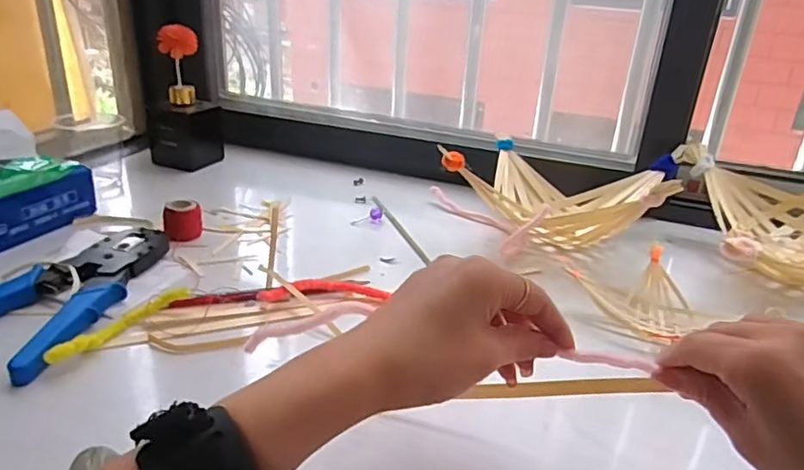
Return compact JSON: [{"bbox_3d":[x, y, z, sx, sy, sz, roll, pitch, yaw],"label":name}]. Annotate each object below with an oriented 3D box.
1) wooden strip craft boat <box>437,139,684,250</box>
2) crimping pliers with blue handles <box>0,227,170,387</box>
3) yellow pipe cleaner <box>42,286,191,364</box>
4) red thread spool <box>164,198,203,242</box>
[{"bbox_3d":[0.168,-0.044,0.602,0.202,0.098,0.195,15,27,22],"label":"wooden strip craft boat"},{"bbox_3d":[-0.264,0.041,0.454,0.104,0.021,0.193,8,25,9],"label":"crimping pliers with blue handles"},{"bbox_3d":[-0.204,0.064,0.417,0.020,0.017,0.108,18,29,28],"label":"yellow pipe cleaner"},{"bbox_3d":[-0.213,-0.013,0.562,0.034,0.034,0.032,-5,27,-18],"label":"red thread spool"}]

